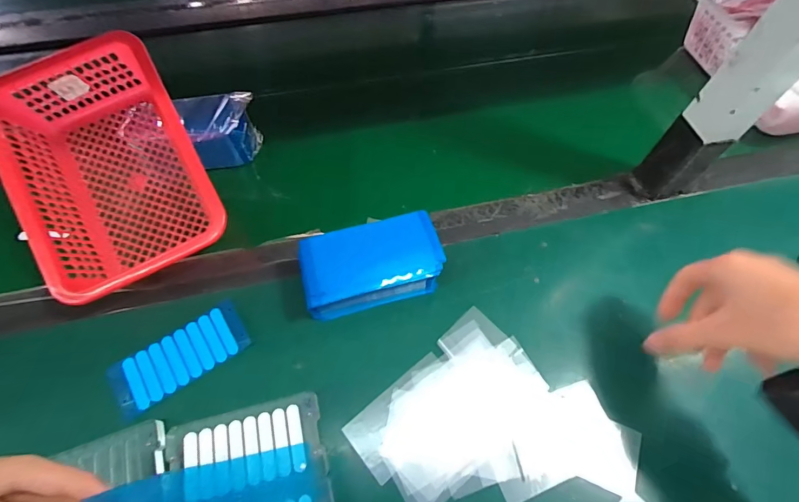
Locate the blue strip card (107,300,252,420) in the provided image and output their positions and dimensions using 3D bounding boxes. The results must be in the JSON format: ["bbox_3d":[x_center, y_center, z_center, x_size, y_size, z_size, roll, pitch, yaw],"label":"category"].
[{"bbox_3d":[-0.199,0.096,0.367,0.114,0.008,0.052,-33,67,-18],"label":"blue strip card"}]

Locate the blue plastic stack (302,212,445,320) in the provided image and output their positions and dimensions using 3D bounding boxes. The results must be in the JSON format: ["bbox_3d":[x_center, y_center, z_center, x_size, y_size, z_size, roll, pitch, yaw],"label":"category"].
[{"bbox_3d":[-0.028,0.017,0.375,0.131,0.063,0.069,-17,63,-10],"label":"blue plastic stack"}]

